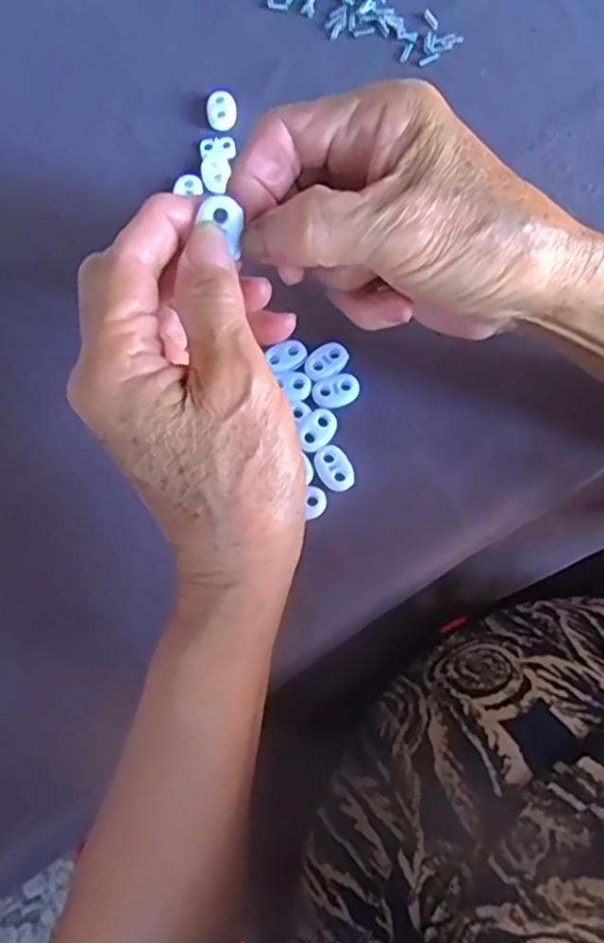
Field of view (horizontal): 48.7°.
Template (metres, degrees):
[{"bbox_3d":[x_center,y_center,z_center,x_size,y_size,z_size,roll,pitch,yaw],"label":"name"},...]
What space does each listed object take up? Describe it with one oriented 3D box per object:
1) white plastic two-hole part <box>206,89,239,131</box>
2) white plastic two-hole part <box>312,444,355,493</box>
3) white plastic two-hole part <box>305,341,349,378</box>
[{"bbox_3d":[-0.044,-0.198,0.365,0.017,0.005,0.023,-10,75,-1],"label":"white plastic two-hole part"},{"bbox_3d":[0.015,-0.002,0.309,0.014,0.004,0.022,-27,76,-5],"label":"white plastic two-hole part"},{"bbox_3d":[0.011,-0.054,0.322,0.022,0.004,0.015,-31,77,-6],"label":"white plastic two-hole part"}]

